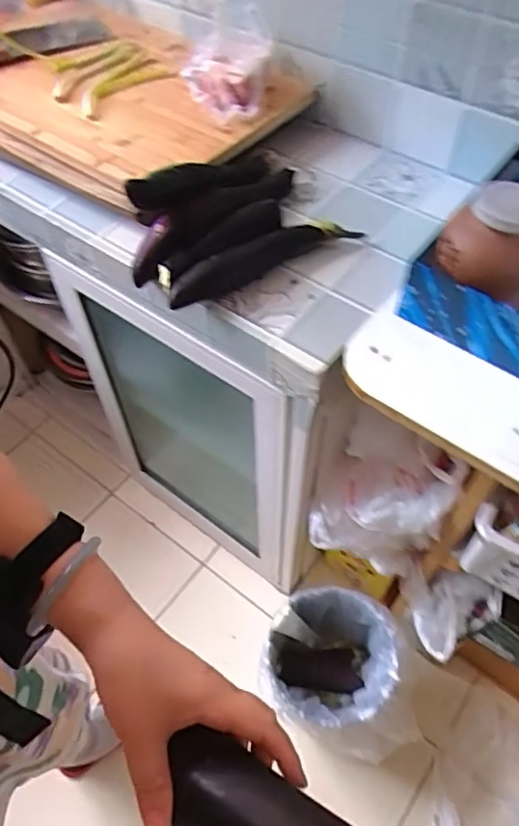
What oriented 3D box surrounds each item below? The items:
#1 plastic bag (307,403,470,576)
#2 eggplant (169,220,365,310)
[{"bbox_3d":[0.171,0.129,0.861,0.183,0.304,0.125,7,55,6],"label":"plastic bag"},{"bbox_3d":[0.005,-0.185,0.689,0.257,0.041,0.046,-28,59,-17],"label":"eggplant"}]

